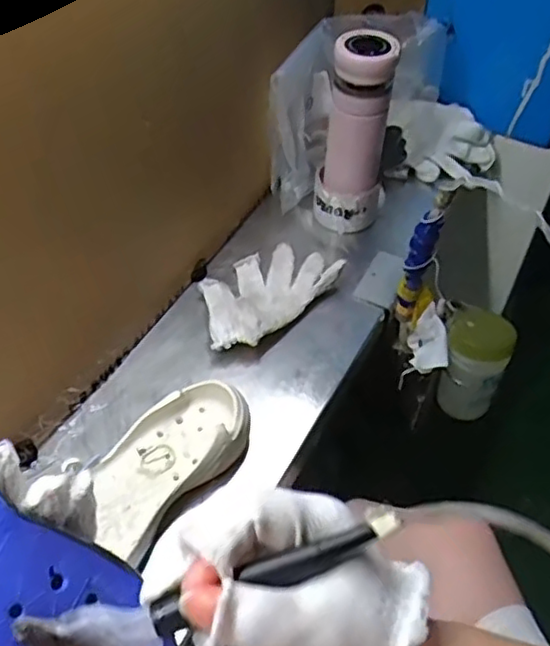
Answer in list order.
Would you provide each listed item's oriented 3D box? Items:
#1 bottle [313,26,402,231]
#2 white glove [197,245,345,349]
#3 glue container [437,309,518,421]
[{"bbox_3d":[0.089,-0.213,0.772,0.086,0.231,0.062,7,49,10],"label":"bottle"},{"bbox_3d":[-0.019,-0.035,0.746,0.105,0.033,0.171,33,57,28],"label":"white glove"},{"bbox_3d":[0.243,0.053,0.825,0.075,0.132,0.074,-2,48,2],"label":"glue container"}]

